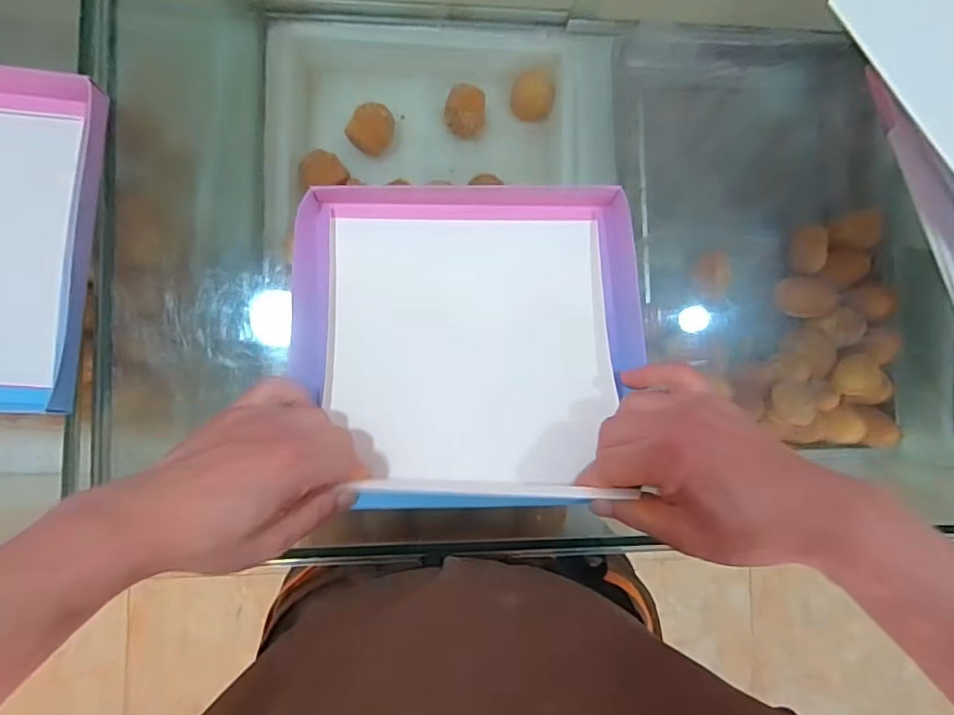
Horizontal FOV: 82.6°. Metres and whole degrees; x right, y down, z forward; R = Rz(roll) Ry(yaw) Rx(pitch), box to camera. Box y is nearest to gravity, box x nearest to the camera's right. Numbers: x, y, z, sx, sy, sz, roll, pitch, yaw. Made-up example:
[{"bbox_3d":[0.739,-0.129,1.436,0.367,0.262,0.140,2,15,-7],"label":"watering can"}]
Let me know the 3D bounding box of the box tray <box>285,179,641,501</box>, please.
[{"bbox_3d":[-0.008,-0.013,0.403,0.238,0.054,0.233,1,88,-5],"label":"box tray"}]

